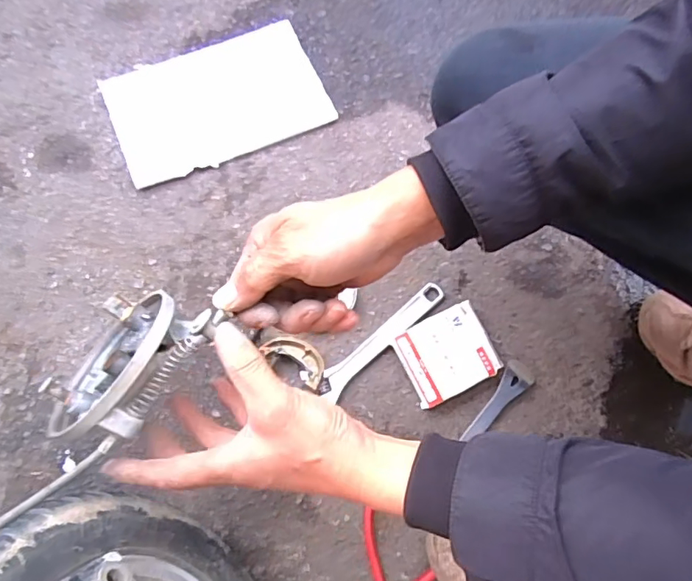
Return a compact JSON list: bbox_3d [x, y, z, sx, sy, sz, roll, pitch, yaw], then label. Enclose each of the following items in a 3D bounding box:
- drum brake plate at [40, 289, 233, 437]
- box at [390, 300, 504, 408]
[{"bbox_3d":[-0.160,0.046,0.364,0.058,0.118,0.116,46,72,-26],"label":"drum brake plate"},{"bbox_3d":[0.121,0.075,0.602,0.107,0.029,0.091,-24,73,-10],"label":"box"}]

